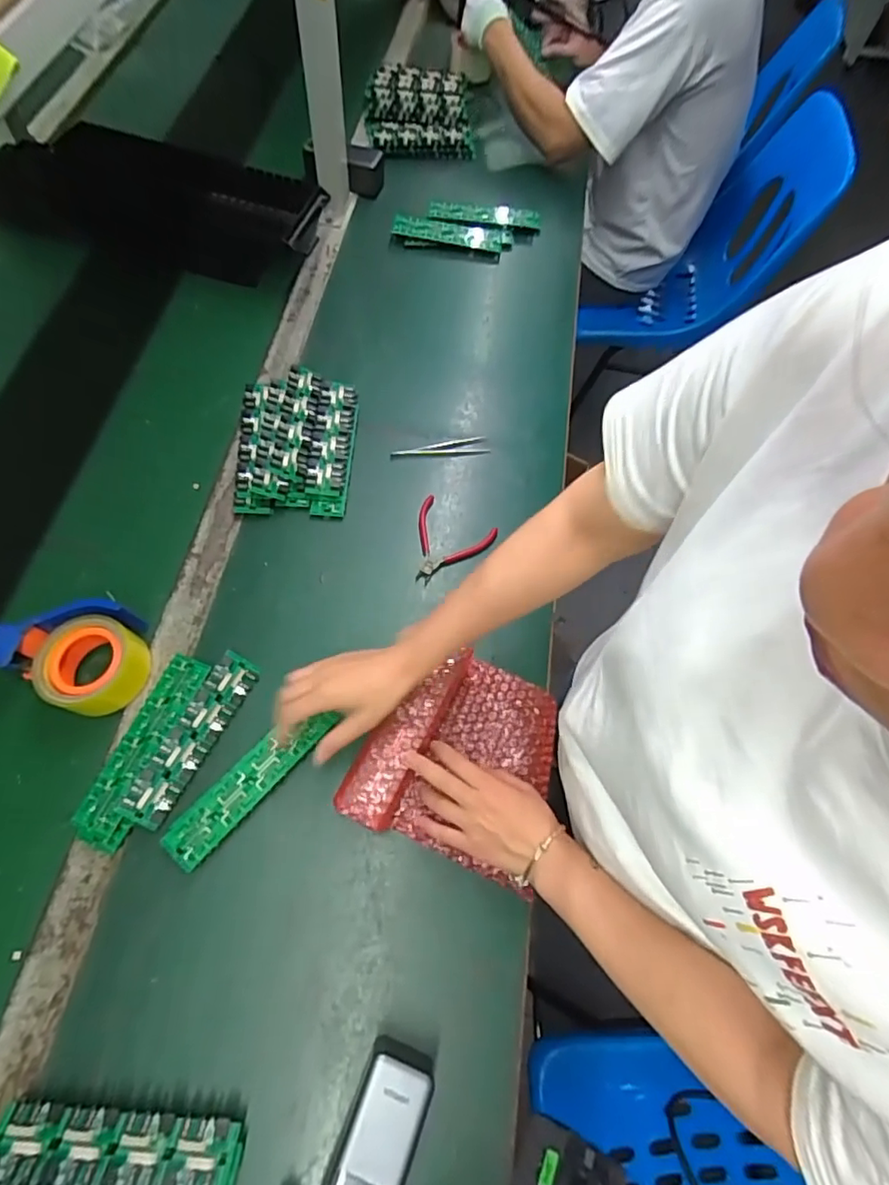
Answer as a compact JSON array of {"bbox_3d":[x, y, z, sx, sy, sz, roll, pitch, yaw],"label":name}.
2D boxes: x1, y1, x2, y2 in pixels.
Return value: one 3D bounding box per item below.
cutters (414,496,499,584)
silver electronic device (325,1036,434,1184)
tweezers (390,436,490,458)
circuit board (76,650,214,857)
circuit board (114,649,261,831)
[{"bbox_3d":[-0.001,-0.059,0.686,0.099,0.008,0.111,28,67,9],"label":"cutters"},{"bbox_3d":[-0.057,0.439,0.439,0.054,0.057,0.135,22,67,6],"label":"silver electronic device"},{"bbox_3d":[-0.006,-0.191,0.753,0.131,0.010,0.020,-10,67,-8],"label":"tweezers"},{"bbox_3d":[-0.304,0.156,0.571,0.048,0.023,0.189,18,66,5],"label":"circuit board"},{"bbox_3d":[-0.259,0.146,0.577,0.045,0.025,0.181,24,67,8],"label":"circuit board"}]

